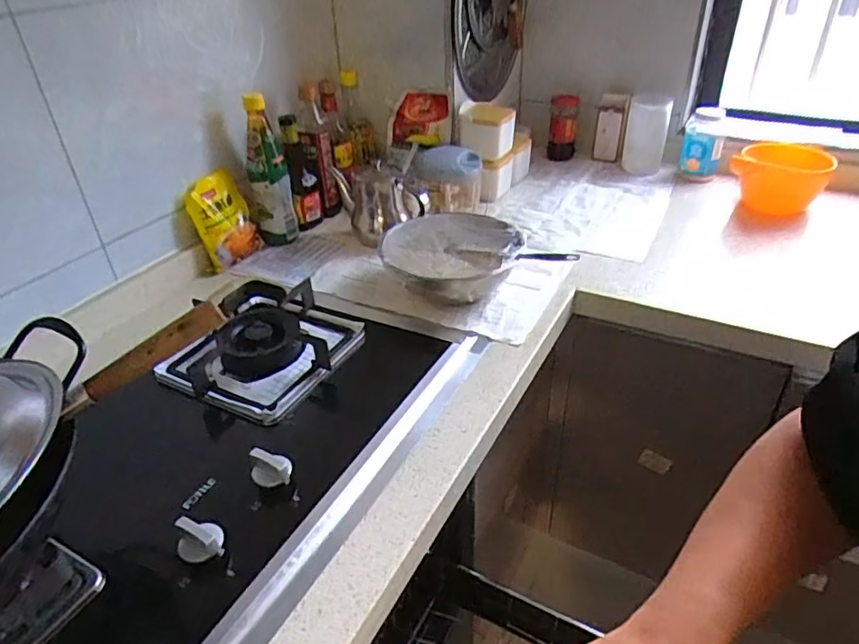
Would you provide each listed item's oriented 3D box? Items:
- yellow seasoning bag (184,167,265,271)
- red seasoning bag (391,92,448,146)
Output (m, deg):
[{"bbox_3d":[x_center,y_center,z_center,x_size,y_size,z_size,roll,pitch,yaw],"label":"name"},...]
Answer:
[{"bbox_3d":[-0.342,-0.171,0.987,0.063,0.137,0.098,8,36,14],"label":"yellow seasoning bag"},{"bbox_3d":[-0.026,-0.383,1.115,0.127,0.090,0.039,16,39,24],"label":"red seasoning bag"}]

